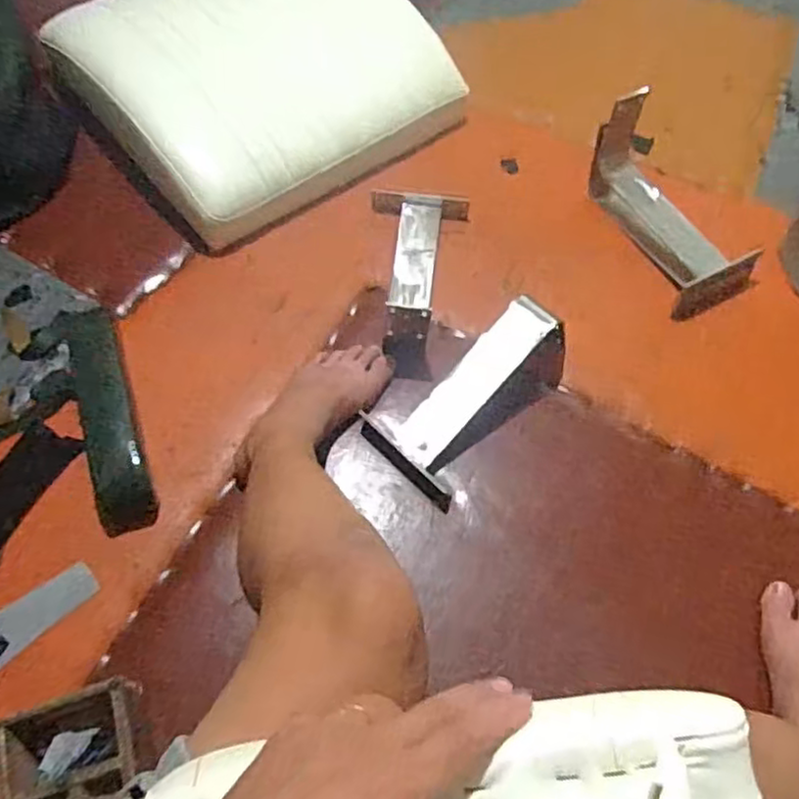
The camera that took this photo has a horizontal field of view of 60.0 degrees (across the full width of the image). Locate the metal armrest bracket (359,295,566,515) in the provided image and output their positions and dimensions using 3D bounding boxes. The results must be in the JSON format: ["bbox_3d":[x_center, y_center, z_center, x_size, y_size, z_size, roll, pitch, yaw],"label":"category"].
[{"bbox_3d":[0.090,-0.022,0.861,0.141,0.088,0.274,39,66,17],"label":"metal armrest bracket"}]

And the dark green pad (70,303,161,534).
[{"bbox_3d":[-0.344,0.020,0.820,0.064,0.027,0.273,-15,74,-9],"label":"dark green pad"}]

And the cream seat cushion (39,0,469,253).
[{"bbox_3d":[-0.215,-0.513,1.091,0.502,0.132,0.473,-35,68,-20],"label":"cream seat cushion"}]

